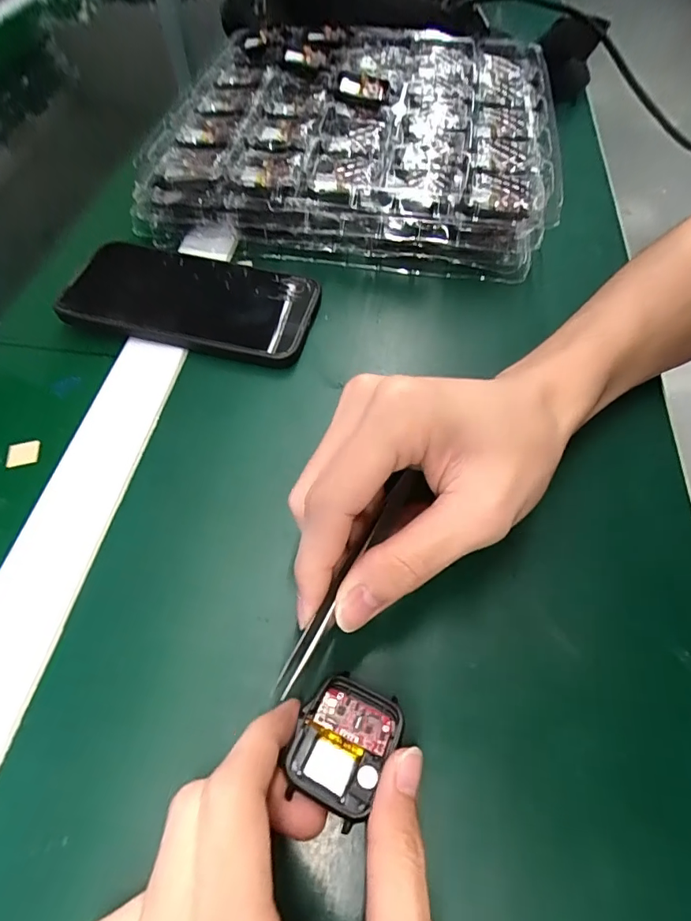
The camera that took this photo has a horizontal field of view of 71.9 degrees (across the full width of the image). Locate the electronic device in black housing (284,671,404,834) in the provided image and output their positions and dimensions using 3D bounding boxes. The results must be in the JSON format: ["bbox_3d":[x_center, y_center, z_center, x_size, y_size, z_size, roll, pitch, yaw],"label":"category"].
[{"bbox_3d":[-0.001,0.111,0.189,0.035,0.011,0.047,23,44,15],"label":"electronic device in black housing"}]

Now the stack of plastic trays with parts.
[{"bbox_3d":[0.010,-0.264,0.387,0.297,0.057,0.259,10,58,6],"label":"stack of plastic trays with parts"}]

